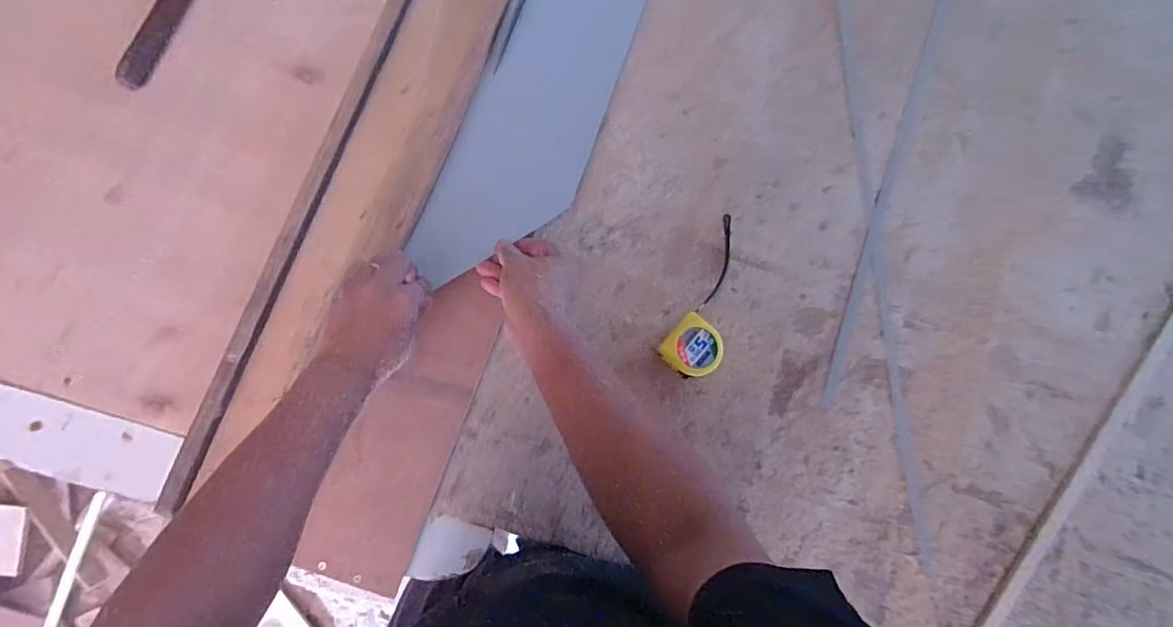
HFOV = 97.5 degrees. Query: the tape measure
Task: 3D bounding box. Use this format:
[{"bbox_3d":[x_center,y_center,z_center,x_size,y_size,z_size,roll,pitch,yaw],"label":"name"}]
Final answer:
[{"bbox_3d":[0.155,-0.019,0.624,0.071,0.036,0.205,26,82,-5],"label":"tape measure"}]

